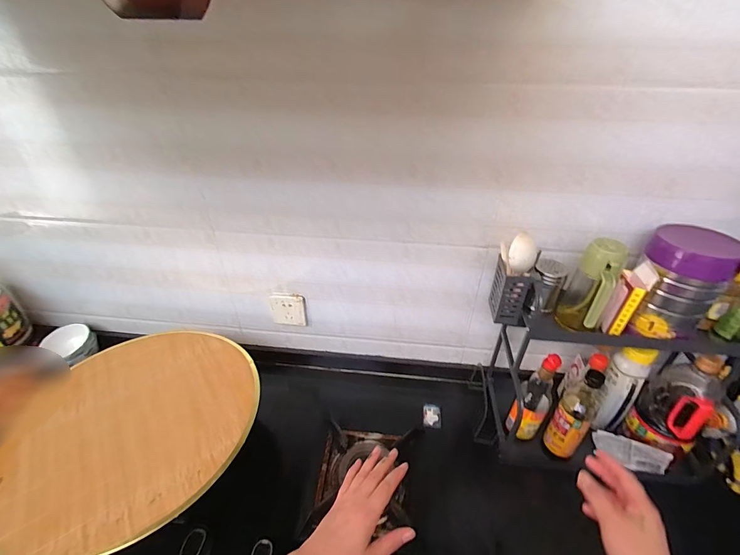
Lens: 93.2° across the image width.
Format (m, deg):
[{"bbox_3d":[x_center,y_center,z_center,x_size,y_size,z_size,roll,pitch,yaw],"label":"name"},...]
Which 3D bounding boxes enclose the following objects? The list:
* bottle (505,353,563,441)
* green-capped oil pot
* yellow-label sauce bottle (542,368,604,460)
[{"bbox_3d":[0.348,0.267,0.749,0.066,0.243,0.085,24,42,29],"label":"bottle"},{"bbox_3d":[0.394,0.029,0.637,0.071,0.189,0.085,27,44,31],"label":"green-capped oil pot"},{"bbox_3d":[0.423,0.277,0.720,0.066,0.216,0.077,26,43,31],"label":"yellow-label sauce bottle"}]

